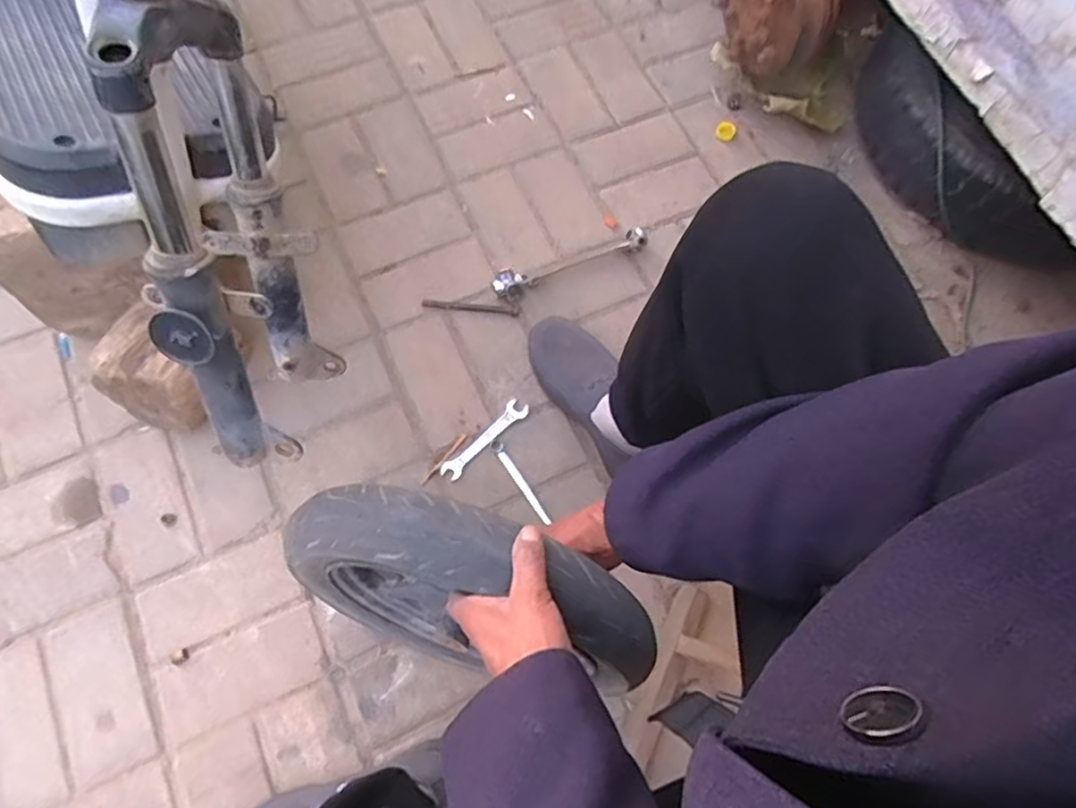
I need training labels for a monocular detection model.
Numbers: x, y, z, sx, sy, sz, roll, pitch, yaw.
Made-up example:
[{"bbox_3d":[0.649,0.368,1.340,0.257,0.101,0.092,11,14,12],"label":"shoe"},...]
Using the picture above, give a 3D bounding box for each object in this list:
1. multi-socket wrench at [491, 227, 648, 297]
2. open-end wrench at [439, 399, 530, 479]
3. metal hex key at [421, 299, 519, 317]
[{"bbox_3d":[0.051,-0.213,0.945,0.253,0.040,0.042,-21,73,-9],"label":"multi-socket wrench"},{"bbox_3d":[-0.073,0.048,0.859,0.029,0.004,0.148,43,75,12],"label":"open-end wrench"},{"bbox_3d":[-0.102,-0.143,0.930,0.144,0.011,0.015,8,71,1],"label":"metal hex key"}]

